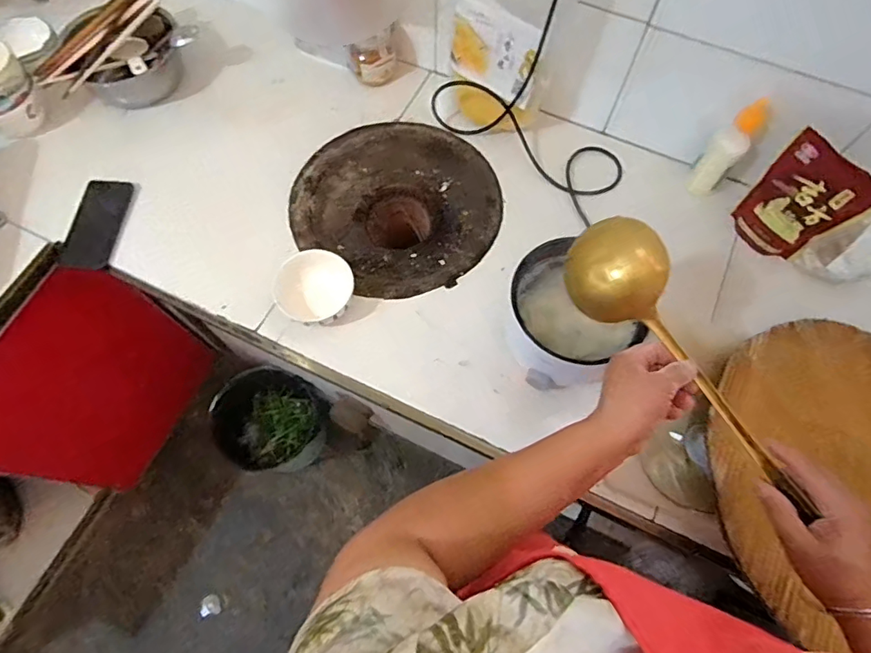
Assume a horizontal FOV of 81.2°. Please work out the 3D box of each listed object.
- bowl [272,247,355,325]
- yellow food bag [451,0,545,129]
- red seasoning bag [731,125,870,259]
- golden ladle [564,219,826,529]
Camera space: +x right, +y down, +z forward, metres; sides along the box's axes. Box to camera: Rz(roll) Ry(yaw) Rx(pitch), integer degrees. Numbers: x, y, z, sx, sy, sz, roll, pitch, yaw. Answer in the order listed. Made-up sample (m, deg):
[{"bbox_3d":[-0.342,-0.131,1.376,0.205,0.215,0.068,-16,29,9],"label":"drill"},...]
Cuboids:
[{"bbox_3d":[-0.176,-0.052,0.751,0.113,0.051,0.121,-29,70,-10],"label":"bowl"},{"bbox_3d":[0.089,-0.411,0.815,0.079,0.156,0.169,-40,72,-13],"label":"yellow food bag"},{"bbox_3d":[0.510,-0.170,0.711,0.125,0.185,0.034,42,75,16],"label":"red seasoning bag"},{"bbox_3d":[0.232,0.025,0.484,0.083,0.046,0.290,-32,82,-11],"label":"golden ladle"}]

